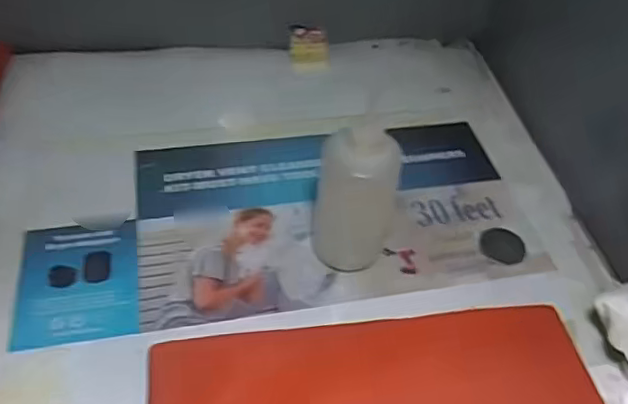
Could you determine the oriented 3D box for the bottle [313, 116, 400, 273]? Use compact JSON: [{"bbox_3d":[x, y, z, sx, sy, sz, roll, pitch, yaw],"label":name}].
[{"bbox_3d":[0.043,-0.010,0.565,0.074,0.160,0.066,13,47,7],"label":"bottle"}]

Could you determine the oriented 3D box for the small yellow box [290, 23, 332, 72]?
[{"bbox_3d":[-0.008,-0.228,0.861,0.060,0.050,0.052,0,47,-6],"label":"small yellow box"}]

